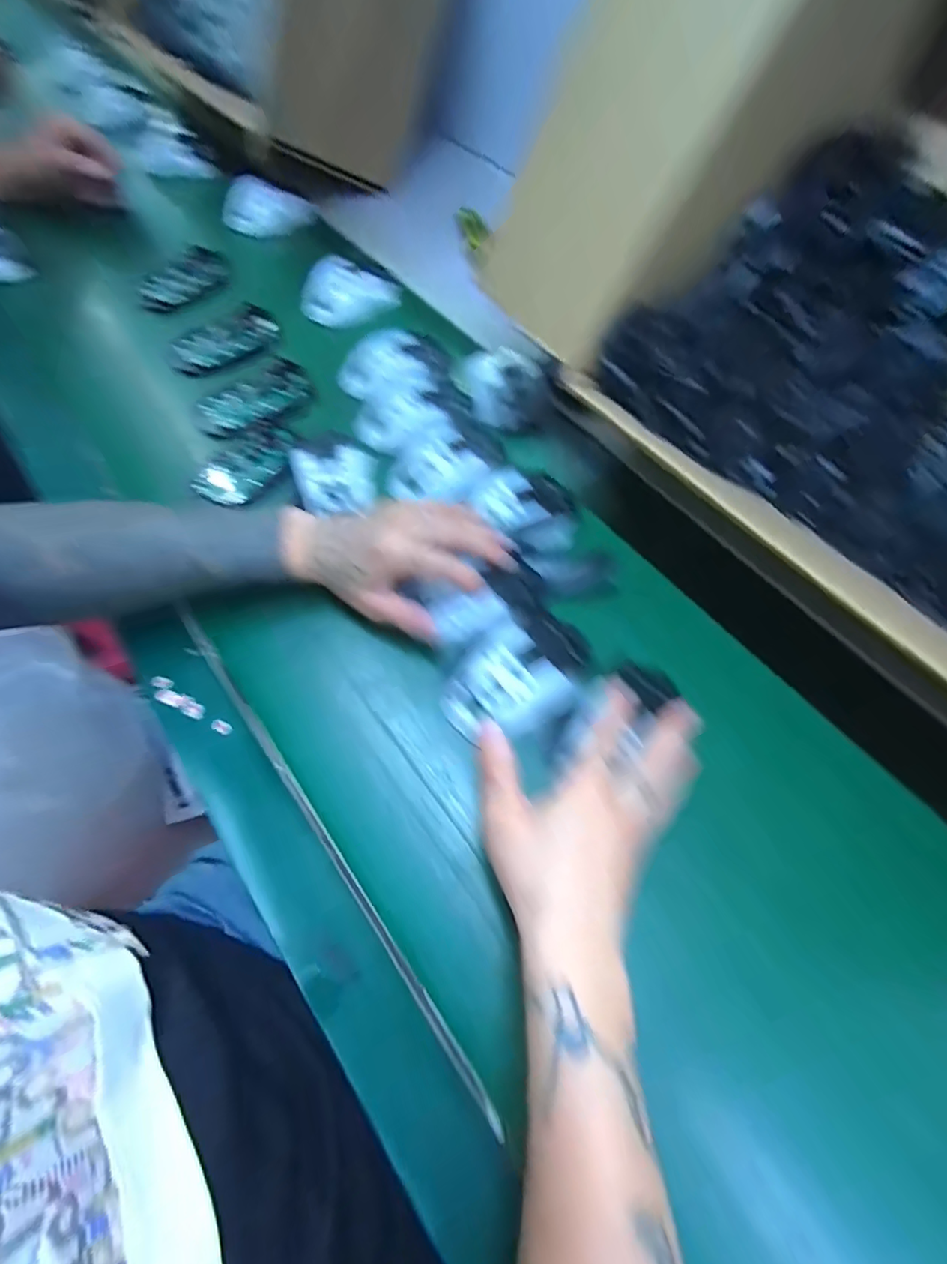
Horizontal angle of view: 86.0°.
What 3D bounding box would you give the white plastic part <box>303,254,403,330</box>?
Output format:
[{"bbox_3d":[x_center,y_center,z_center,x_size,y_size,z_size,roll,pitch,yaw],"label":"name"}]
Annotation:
[{"bbox_3d":[-0.143,-0.389,0.583,0.107,0.045,0.056,3,62,2],"label":"white plastic part"}]

